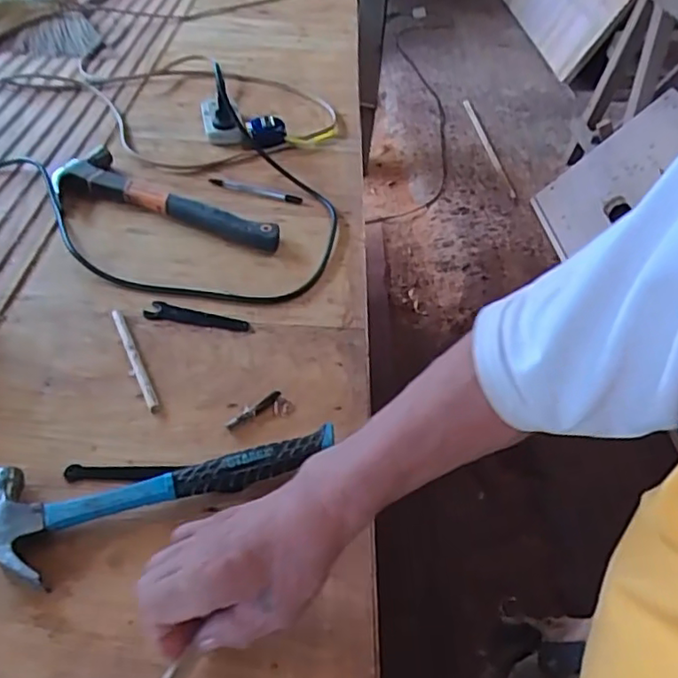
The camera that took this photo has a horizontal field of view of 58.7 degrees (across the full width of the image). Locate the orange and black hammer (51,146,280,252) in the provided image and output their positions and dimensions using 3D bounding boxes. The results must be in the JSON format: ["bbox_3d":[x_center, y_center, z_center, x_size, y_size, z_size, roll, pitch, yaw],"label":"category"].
[{"bbox_3d":[-0.219,-0.178,0.782,0.313,0.029,0.095,20,47,15],"label":"orange and black hammer"}]

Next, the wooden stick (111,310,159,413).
[{"bbox_3d":[-0.203,0.019,0.595,0.013,0.011,0.142,-18,49,-22],"label":"wooden stick"}]

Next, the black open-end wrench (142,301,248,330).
[{"bbox_3d":[-0.153,-0.023,0.653,0.110,0.005,0.025,10,45,4],"label":"black open-end wrench"}]

